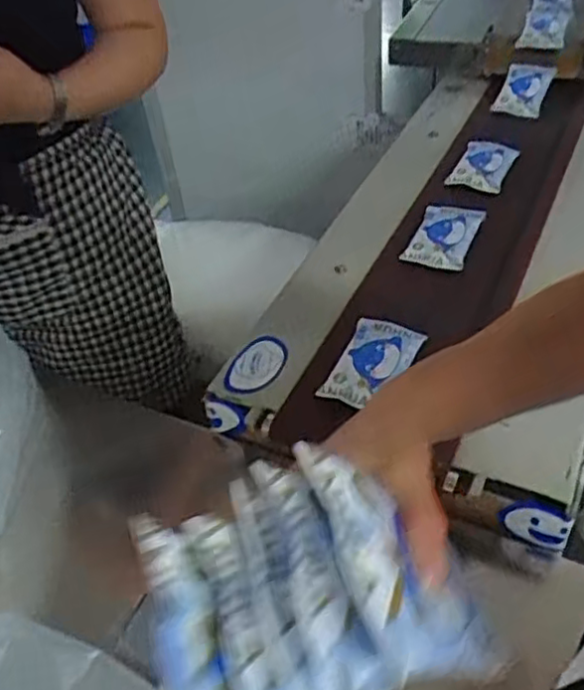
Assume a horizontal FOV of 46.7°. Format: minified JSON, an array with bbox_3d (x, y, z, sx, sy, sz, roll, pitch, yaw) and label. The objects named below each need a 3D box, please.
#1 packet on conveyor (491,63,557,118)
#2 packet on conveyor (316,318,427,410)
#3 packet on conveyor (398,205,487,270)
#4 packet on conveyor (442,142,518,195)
[{"bbox_3d":[0.452,-0.496,1.315,0.084,0.020,0.134,21,66,14],"label":"packet on conveyor"},{"bbox_3d":[0.100,0.017,0.810,0.083,0.017,0.146,18,44,18],"label":"packet on conveyor"},{"bbox_3d":[0.225,-0.163,0.995,0.084,0.020,0.140,18,44,18],"label":"packet on conveyor"},{"bbox_3d":[0.322,-0.303,1.137,0.085,0.016,0.140,20,45,20],"label":"packet on conveyor"}]

